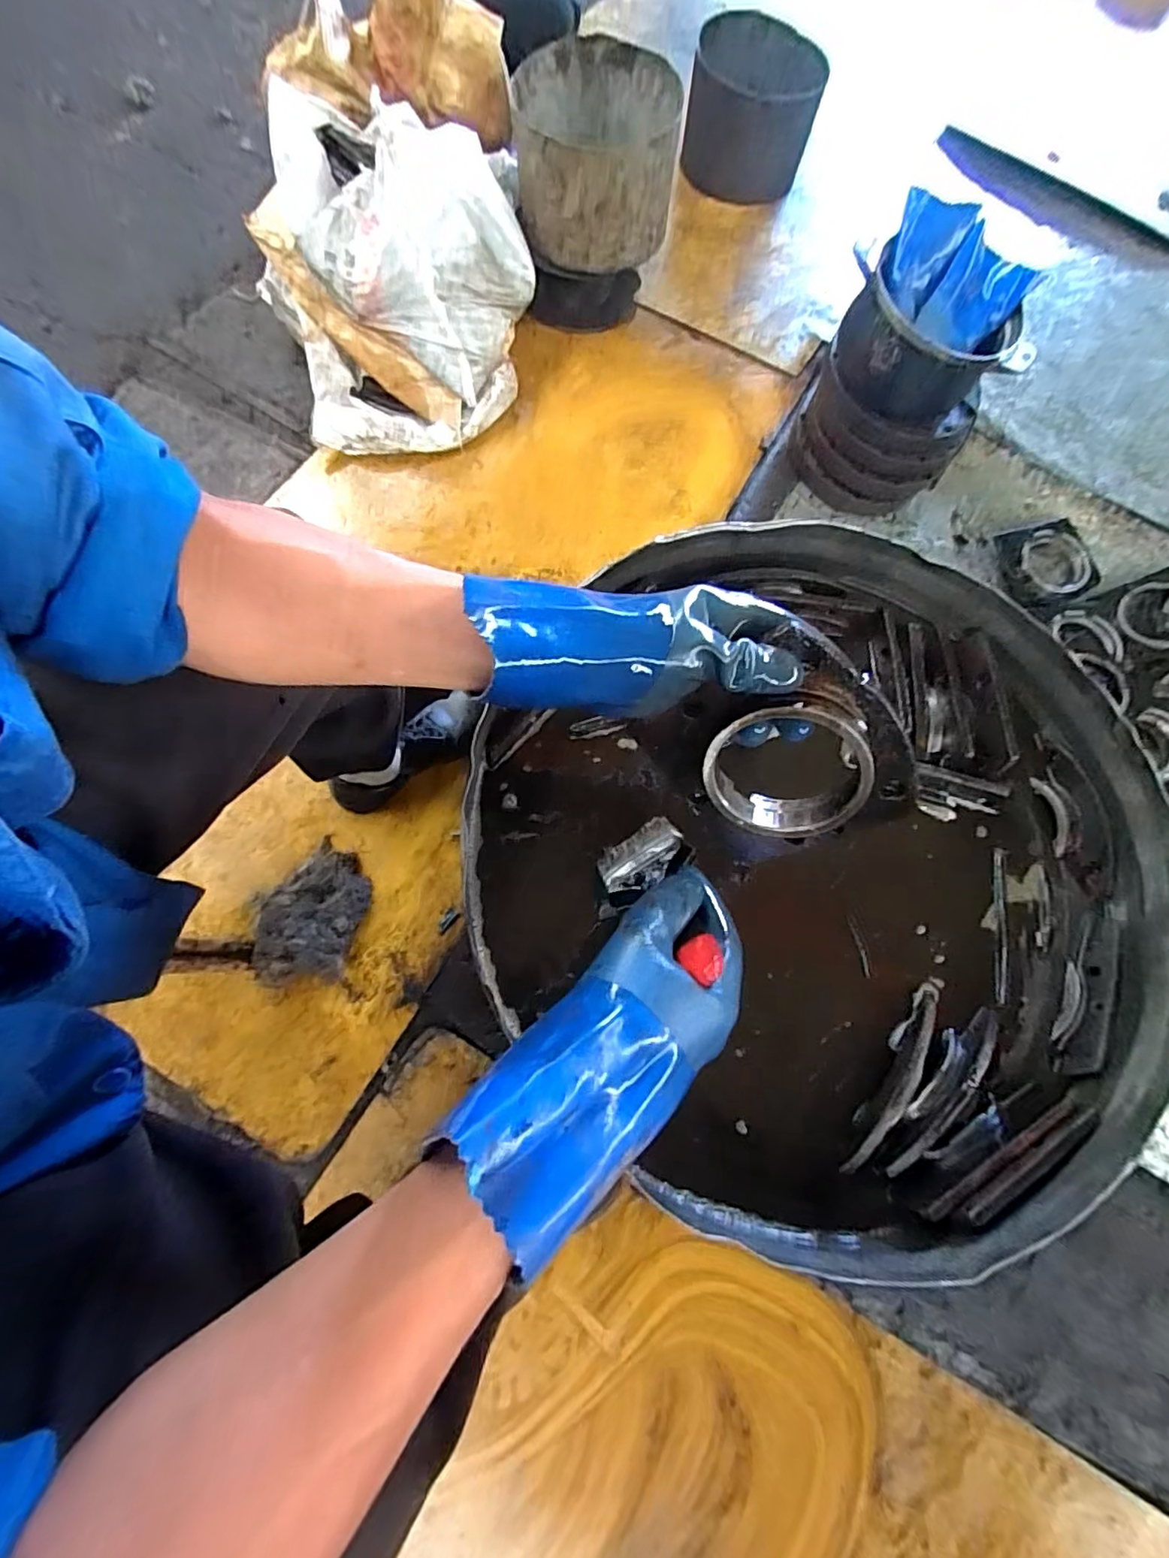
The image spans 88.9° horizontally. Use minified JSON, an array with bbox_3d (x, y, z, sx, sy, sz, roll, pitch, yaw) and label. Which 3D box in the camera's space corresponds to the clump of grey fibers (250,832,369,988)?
[{"bbox_3d":[-0.361,0.179,0.790,0.119,0.071,0.189,16,75,2],"label":"clump of grey fibers"}]

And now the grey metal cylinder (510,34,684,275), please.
[{"bbox_3d":[0.016,-1.097,1.074,0.277,0.192,0.285,1,72,-5],"label":"grey metal cylinder"}]

